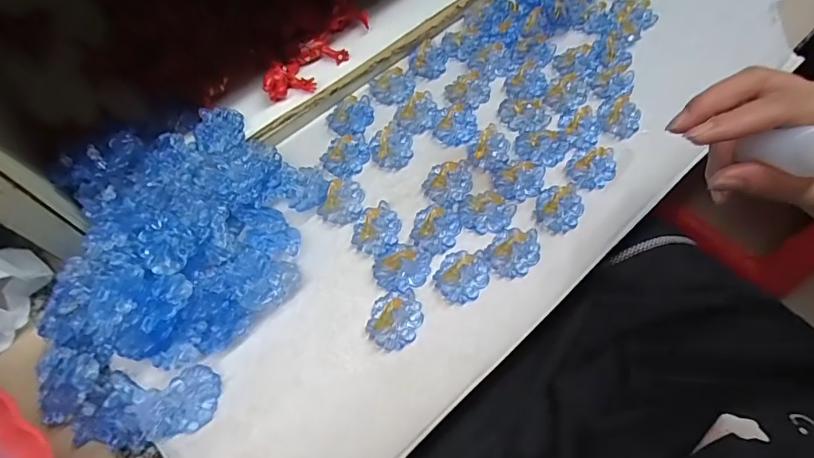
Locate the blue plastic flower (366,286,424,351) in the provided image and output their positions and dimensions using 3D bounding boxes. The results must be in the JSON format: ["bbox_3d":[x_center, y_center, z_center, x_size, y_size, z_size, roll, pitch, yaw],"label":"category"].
[{"bbox_3d":[-0.006,0.053,0.283,0.030,0.009,0.037,26,67,8],"label":"blue plastic flower"}]

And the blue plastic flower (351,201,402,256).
[{"bbox_3d":[-0.020,-0.001,0.312,0.029,0.007,0.036,27,67,9],"label":"blue plastic flower"}]

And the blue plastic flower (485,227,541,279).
[{"bbox_3d":[0.070,0.015,0.303,0.029,0.006,0.038,41,70,14],"label":"blue plastic flower"}]

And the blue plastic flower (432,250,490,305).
[{"bbox_3d":[0.036,0.028,0.296,0.030,0.010,0.037,37,69,13],"label":"blue plastic flower"}]

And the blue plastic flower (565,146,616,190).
[{"bbox_3d":[0.131,-0.045,0.329,0.030,0.011,0.038,38,69,13],"label":"blue plastic flower"}]

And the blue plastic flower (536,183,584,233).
[{"bbox_3d":[0.105,-0.018,0.316,0.030,0.011,0.039,32,68,11],"label":"blue plastic flower"}]

